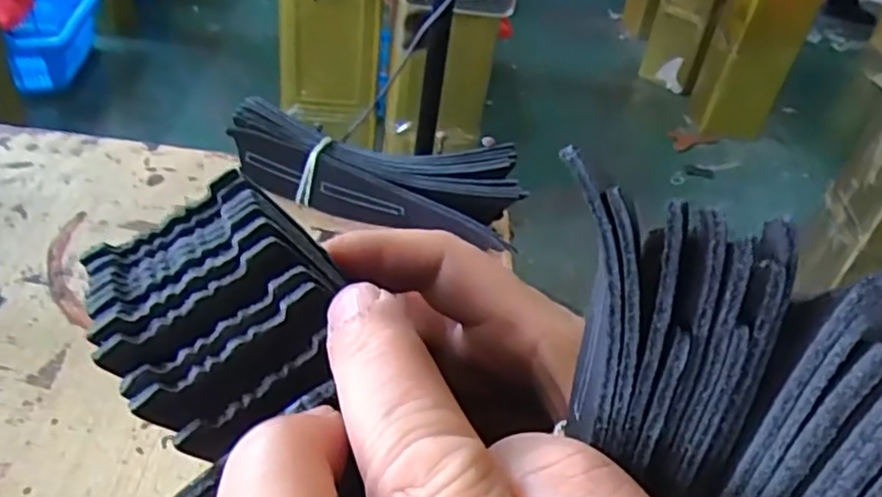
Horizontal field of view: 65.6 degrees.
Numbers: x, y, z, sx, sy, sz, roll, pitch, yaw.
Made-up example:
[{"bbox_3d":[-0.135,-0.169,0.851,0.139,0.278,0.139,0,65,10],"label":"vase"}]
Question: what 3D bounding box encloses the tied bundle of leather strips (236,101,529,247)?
[{"bbox_3d":[-0.040,-0.042,0.435,0.181,0.048,0.076,5,38,-3],"label":"tied bundle of leather strips"}]

